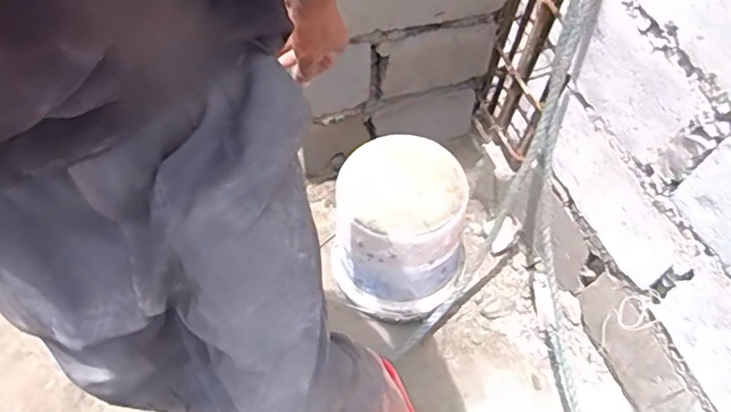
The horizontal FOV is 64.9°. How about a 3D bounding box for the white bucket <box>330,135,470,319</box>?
[{"bbox_3d":[0.078,0.051,1.242,0.258,0.298,0.280,1,58,-2],"label":"white bucket"}]

